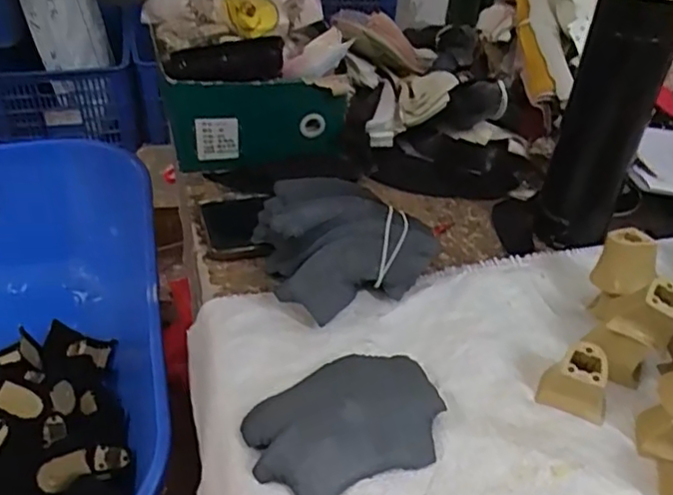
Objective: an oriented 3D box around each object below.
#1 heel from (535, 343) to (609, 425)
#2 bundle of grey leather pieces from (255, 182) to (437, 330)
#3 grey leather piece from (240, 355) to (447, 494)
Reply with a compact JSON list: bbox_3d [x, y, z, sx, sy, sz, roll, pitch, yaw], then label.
[{"bbox_3d":[0.161,0.088,0.416,0.043,0.038,0.034,19,40,19],"label":"heel"},{"bbox_3d":[-0.002,-0.009,0.499,0.125,0.065,0.112,-19,43,-27],"label":"bundle of grey leather pieces"},{"bbox_3d":[0.007,0.108,0.392,0.124,0.017,0.083,-15,41,-23],"label":"grey leather piece"}]

